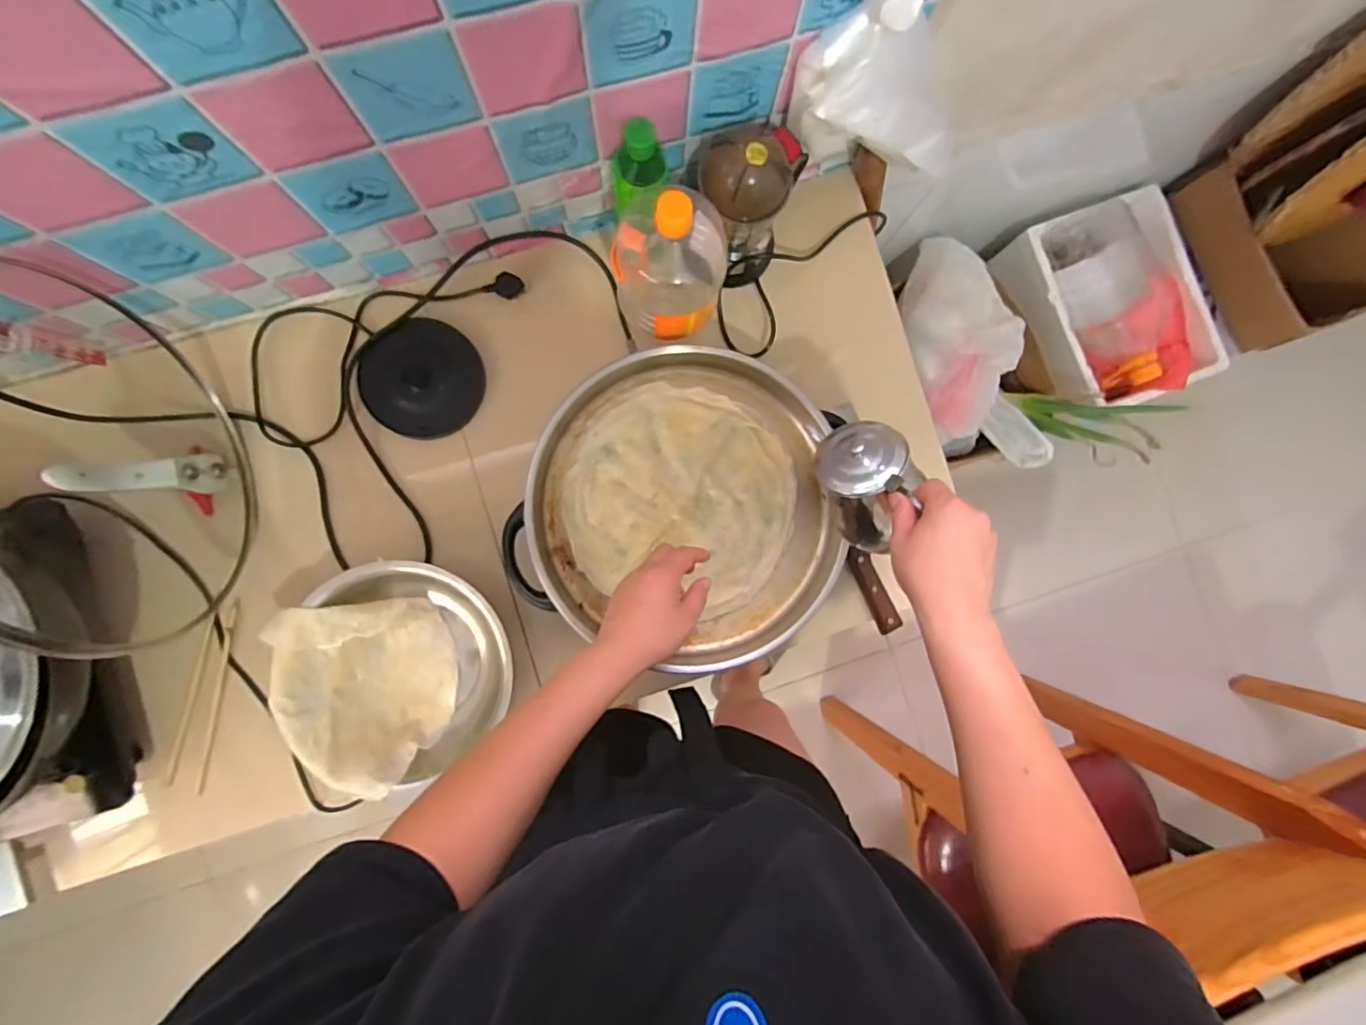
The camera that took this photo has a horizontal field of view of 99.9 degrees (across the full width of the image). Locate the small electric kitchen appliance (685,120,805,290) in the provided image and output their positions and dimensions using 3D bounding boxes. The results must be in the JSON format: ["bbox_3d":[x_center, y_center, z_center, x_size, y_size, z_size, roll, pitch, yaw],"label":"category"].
[{"bbox_3d":[0.077,-0.357,0.674,0.130,0.191,0.109,-8,87,-4],"label":"small electric kitchen appliance"}]

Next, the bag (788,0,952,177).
[{"bbox_3d":[0.217,-0.424,0.581,0.202,0.196,0.069,1,87,-4],"label":"bag"}]

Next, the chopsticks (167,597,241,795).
[{"bbox_3d":[-0.567,0.214,0.682,0.039,0.010,0.225,12,90,-6],"label":"chopsticks"}]

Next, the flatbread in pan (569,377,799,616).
[{"bbox_3d":[0.000,-0.020,0.678,0.262,0.025,0.243,0,87,-4],"label":"flatbread in pan"}]

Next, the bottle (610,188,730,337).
[{"bbox_3d":[-0.013,-0.261,0.622,0.111,0.218,0.109,0,87,-4],"label":"bottle"}]

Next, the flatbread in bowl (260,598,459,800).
[{"bbox_3d":[-0.372,0.213,0.678,0.170,0.075,0.208,-3,87,-4],"label":"flatbread in bowl"}]

